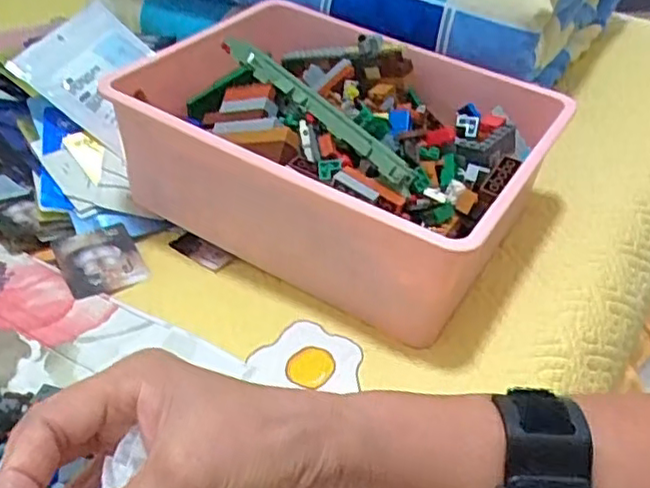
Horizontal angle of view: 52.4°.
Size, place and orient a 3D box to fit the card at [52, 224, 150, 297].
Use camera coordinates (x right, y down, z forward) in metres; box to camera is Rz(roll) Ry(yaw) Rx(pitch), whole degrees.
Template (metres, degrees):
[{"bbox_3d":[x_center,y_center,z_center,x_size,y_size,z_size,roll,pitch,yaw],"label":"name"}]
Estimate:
[{"bbox_3d":[-0.177,0.011,0.522,0.059,0.009,0.072,-17,53,-27],"label":"card"}]

